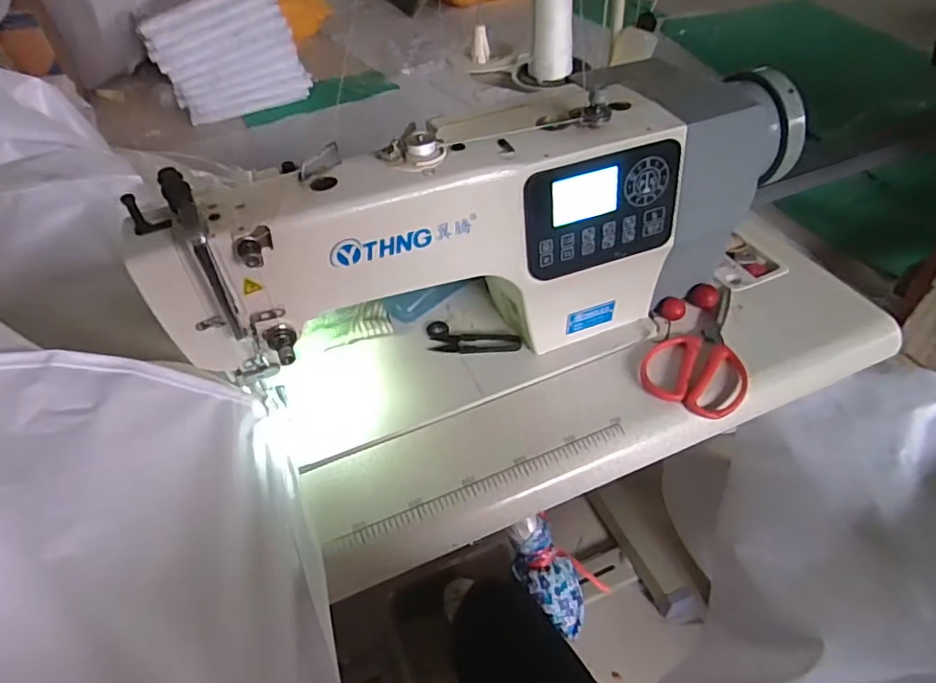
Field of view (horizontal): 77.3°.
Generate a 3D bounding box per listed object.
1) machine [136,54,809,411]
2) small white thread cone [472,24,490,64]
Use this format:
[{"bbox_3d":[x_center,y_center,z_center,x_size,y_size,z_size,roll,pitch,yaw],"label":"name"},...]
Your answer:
[{"bbox_3d":[0.035,-0.097,0.571,0.601,0.240,0.136,-18,47,-12],"label":"machine"},{"bbox_3d":[0.020,-0.477,0.937,0.027,0.052,0.025,4,47,8],"label":"small white thread cone"}]

